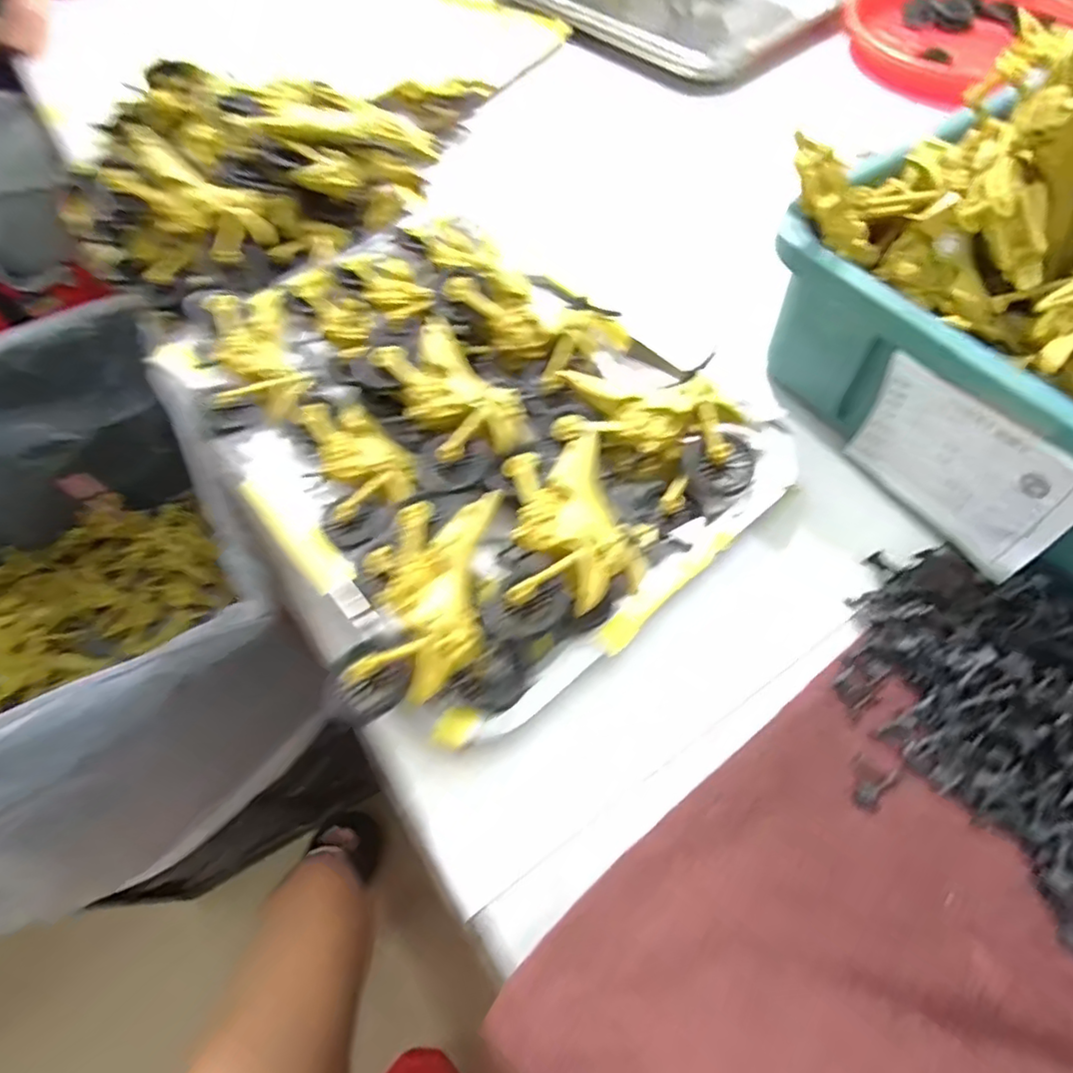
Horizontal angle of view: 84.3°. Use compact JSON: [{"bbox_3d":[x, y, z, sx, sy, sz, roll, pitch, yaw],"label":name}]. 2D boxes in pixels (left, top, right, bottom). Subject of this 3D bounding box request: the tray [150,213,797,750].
[{"bbox_3d":[-0.048,-0.083,0.359,0.271,0.053,0.353,-32,65,-14],"label":"tray"}]

